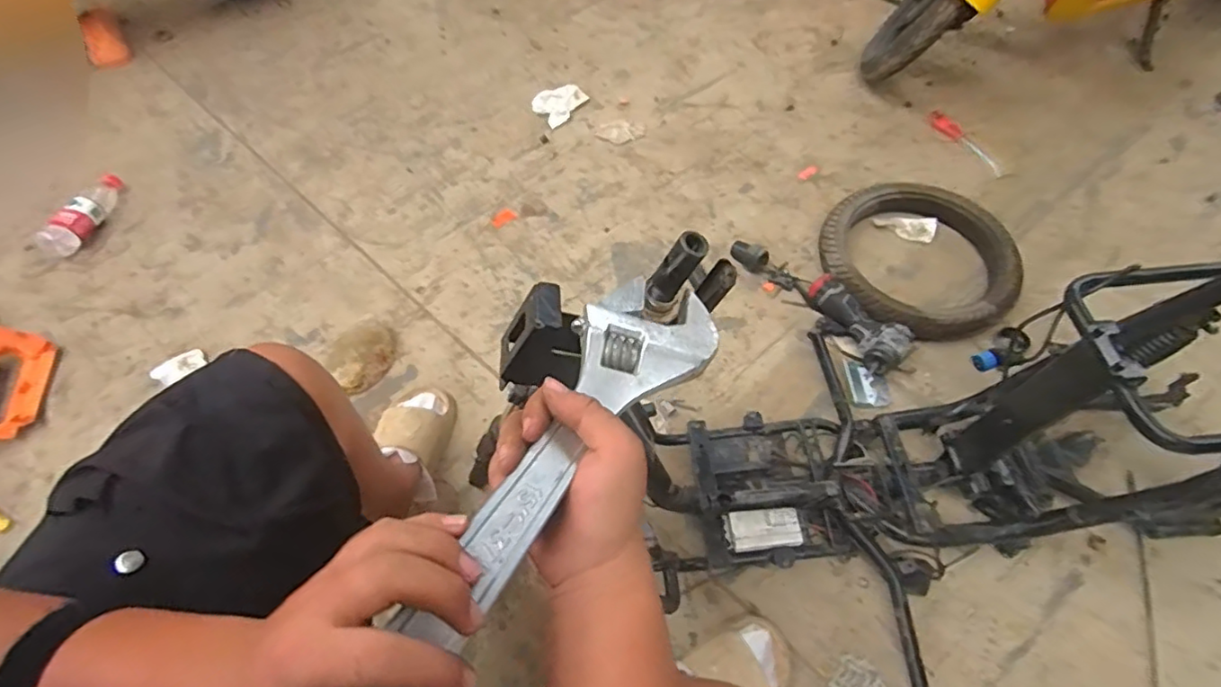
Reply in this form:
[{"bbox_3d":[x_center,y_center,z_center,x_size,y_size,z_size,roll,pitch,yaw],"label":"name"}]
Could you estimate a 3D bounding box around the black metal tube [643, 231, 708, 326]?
[{"bbox_3d":[0.048,-0.049,0.456,0.023,0.078,0.024,-16,56,-38],"label":"black metal tube"}]

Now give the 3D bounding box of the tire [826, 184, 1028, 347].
[{"bbox_3d":[0.595,-0.176,1.178,0.356,0.059,0.383,1,60,3],"label":"tire"}]

